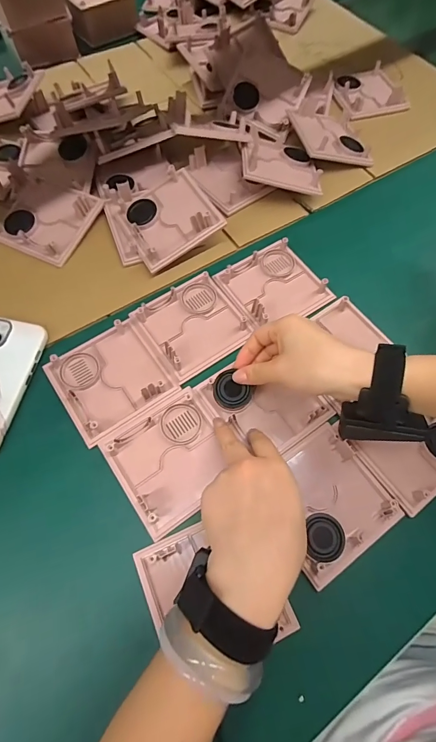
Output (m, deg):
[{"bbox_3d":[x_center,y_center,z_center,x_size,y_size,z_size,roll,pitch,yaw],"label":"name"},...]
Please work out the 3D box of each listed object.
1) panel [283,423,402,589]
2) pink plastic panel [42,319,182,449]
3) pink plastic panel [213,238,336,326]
[{"bbox_3d":[0.101,0.118,0.337,0.105,0.009,0.106,-32,73,-14],"label":"panel"},{"bbox_3d":[-0.112,0.004,0.377,0.107,0.024,0.107,-33,73,-15],"label":"pink plastic panel"},{"bbox_3d":[0.071,-0.103,0.429,0.107,0.023,0.103,-32,73,-15],"label":"pink plastic panel"}]

